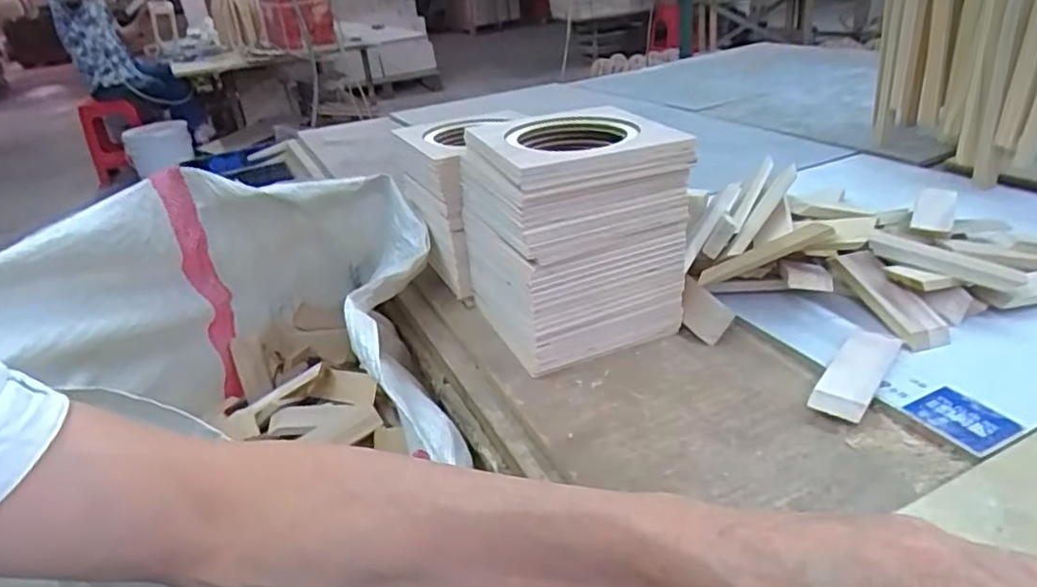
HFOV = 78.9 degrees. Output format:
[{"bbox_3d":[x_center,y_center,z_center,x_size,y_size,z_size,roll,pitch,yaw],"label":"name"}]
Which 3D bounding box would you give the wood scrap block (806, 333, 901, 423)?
[{"bbox_3d":[0.213,0.051,0.398,0.029,0.016,0.088,17,36,38],"label":"wood scrap block"}]

